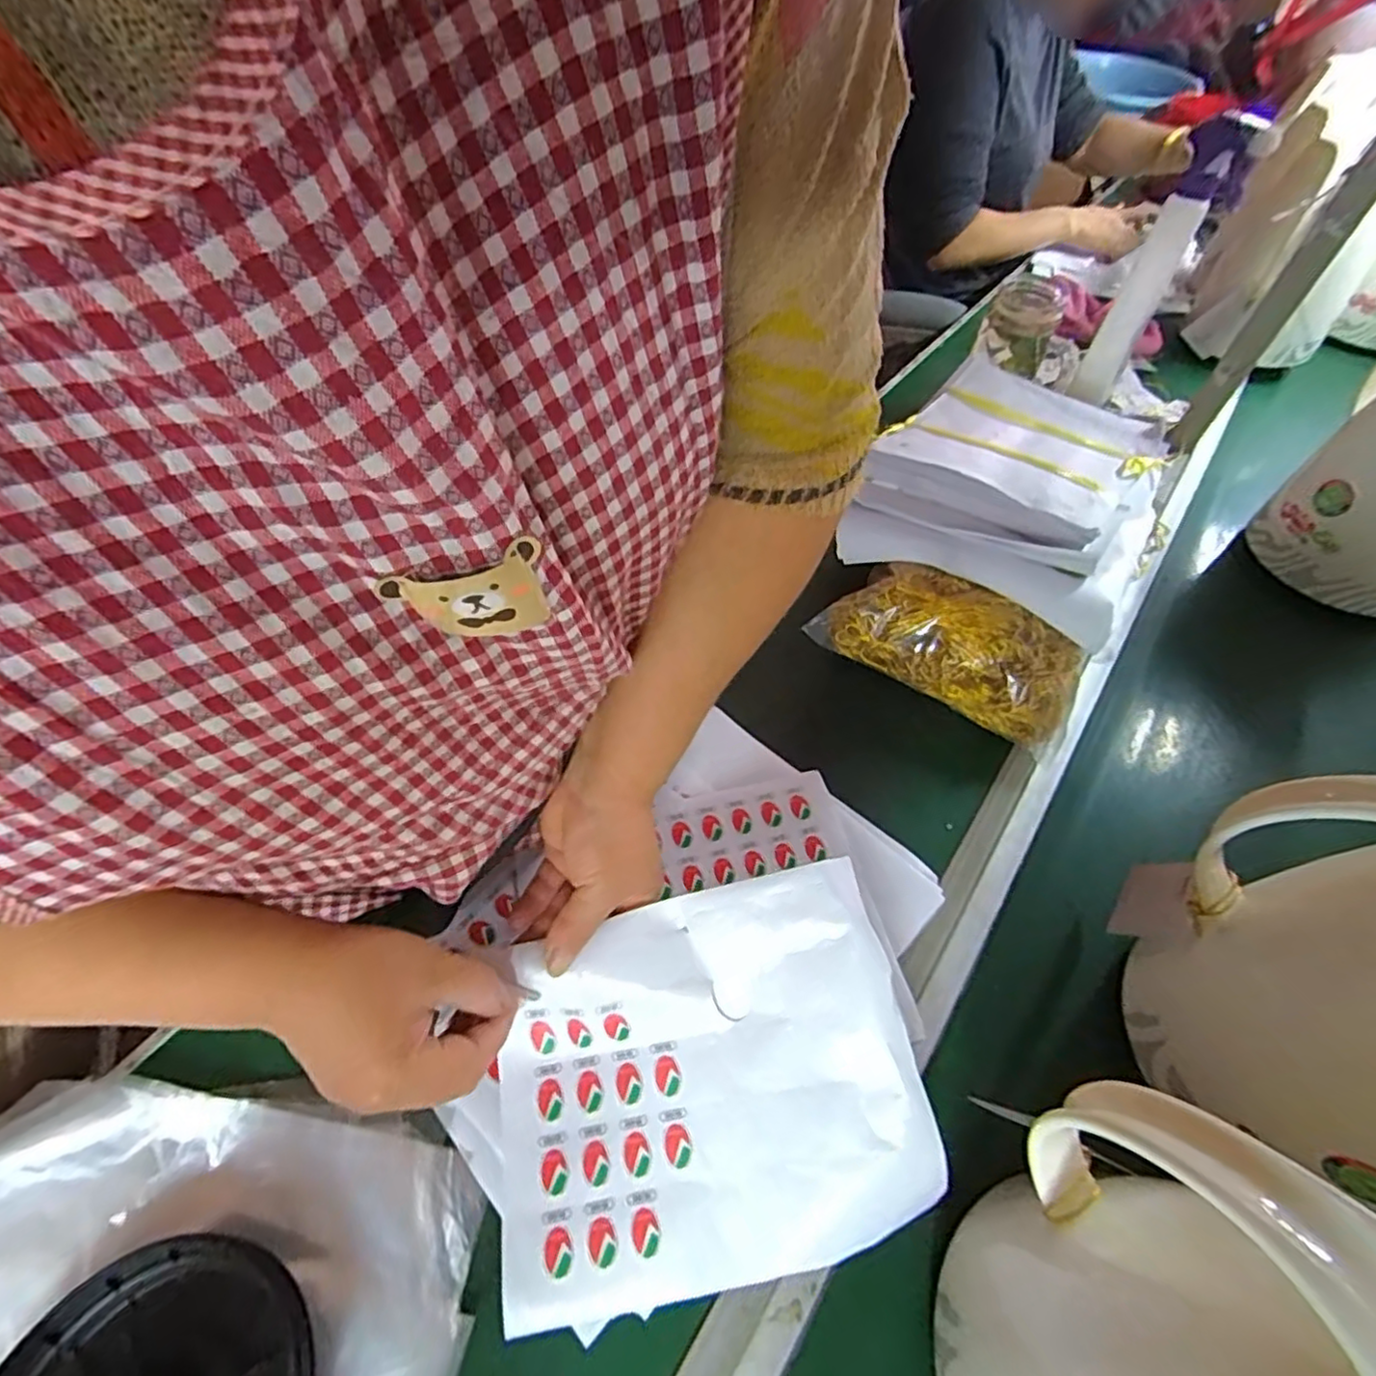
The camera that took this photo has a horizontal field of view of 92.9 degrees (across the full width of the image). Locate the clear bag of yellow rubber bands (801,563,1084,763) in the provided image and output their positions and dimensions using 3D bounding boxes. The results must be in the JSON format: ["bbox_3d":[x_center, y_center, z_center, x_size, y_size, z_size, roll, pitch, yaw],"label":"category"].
[{"bbox_3d":[0.216,-0.033,0.525,0.194,0.050,0.092,32,95,13],"label":"clear bag of yellow rubber bands"}]

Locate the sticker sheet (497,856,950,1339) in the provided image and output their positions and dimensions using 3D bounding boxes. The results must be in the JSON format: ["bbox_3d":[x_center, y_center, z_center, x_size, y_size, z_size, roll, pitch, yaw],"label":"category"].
[{"bbox_3d":[0.005,0.210,0.348,0.224,0.027,0.180,-17,74,3],"label":"sticker sheet"}]

